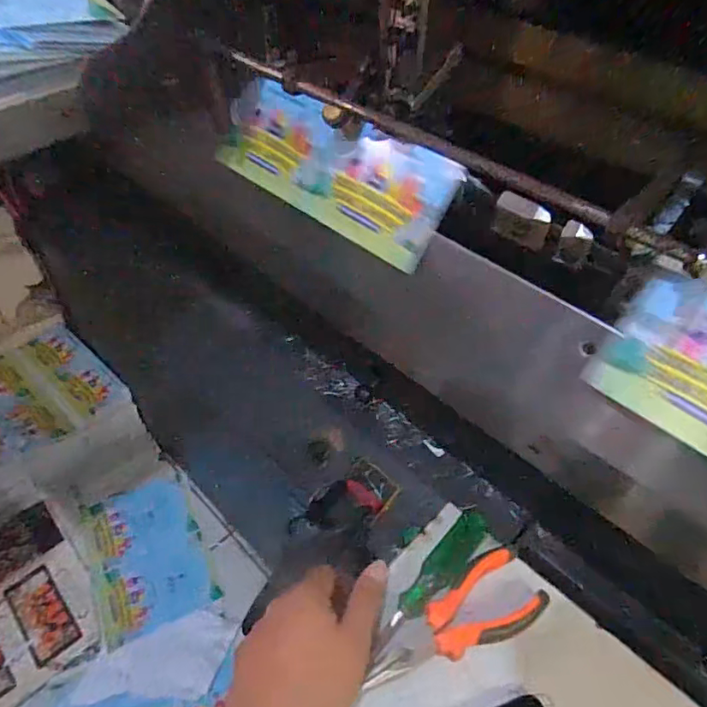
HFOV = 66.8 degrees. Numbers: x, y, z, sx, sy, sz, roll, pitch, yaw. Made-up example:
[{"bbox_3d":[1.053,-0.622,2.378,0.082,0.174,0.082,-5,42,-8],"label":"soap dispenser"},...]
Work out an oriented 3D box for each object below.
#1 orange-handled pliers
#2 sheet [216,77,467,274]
[{"bbox_3d":[0.075,0.196,0.385,0.136,0.016,0.055,-26,53,-23],"label":"orange-handled pliers"},{"bbox_3d":[-0.027,-0.193,0.560,0.281,0.108,0.017,35,23,27],"label":"sheet"}]

